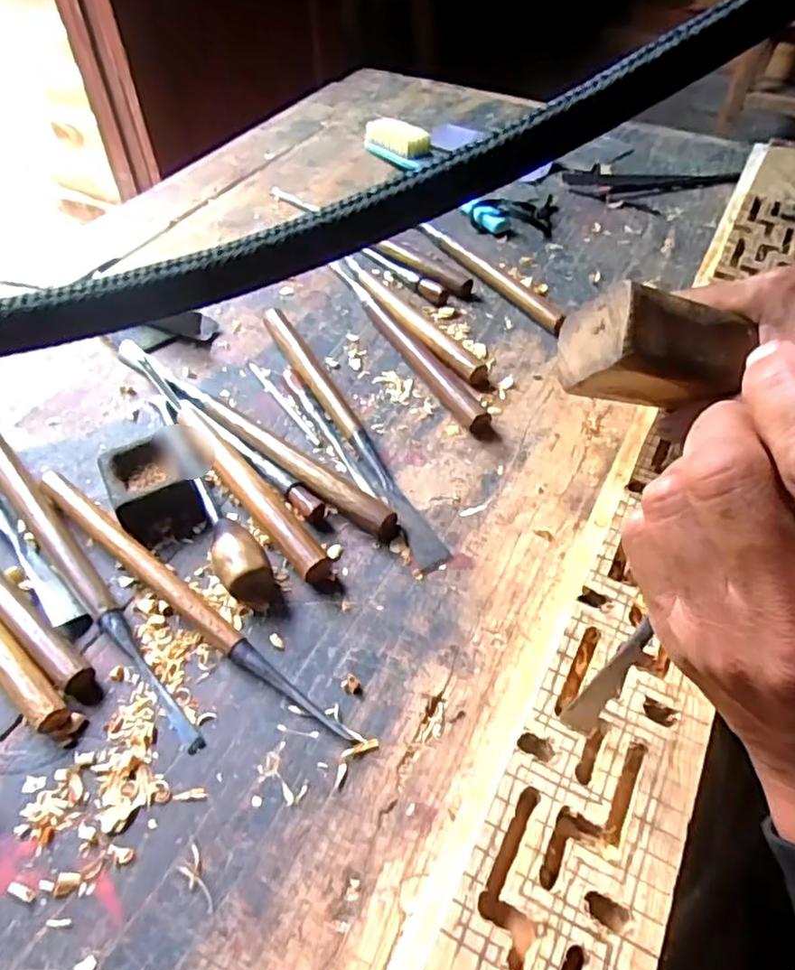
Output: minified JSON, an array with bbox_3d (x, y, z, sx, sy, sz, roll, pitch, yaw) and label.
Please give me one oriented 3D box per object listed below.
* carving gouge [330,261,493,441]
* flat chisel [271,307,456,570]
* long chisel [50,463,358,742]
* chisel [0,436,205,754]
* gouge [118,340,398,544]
[{"bbox_3d":[0.003,-0.114,0.477,0.015,0.020,0.232,-23,55,-18],"label":"carving gouge"},{"bbox_3d":[-0.035,-0.044,0.419,0.018,0.014,0.248,-22,55,-17],"label":"flat chisel"},{"bbox_3d":[-0.117,0.056,0.340,0.231,0.014,0.022,33,58,23],"label":"long chisel"},{"bbox_3d":[-0.178,0.046,0.347,0.017,0.016,0.252,-35,59,-25],"label":"chisel"},{"bbox_3d":[-0.104,-0.038,0.414,0.256,0.018,0.019,33,58,24],"label":"gouge"}]

